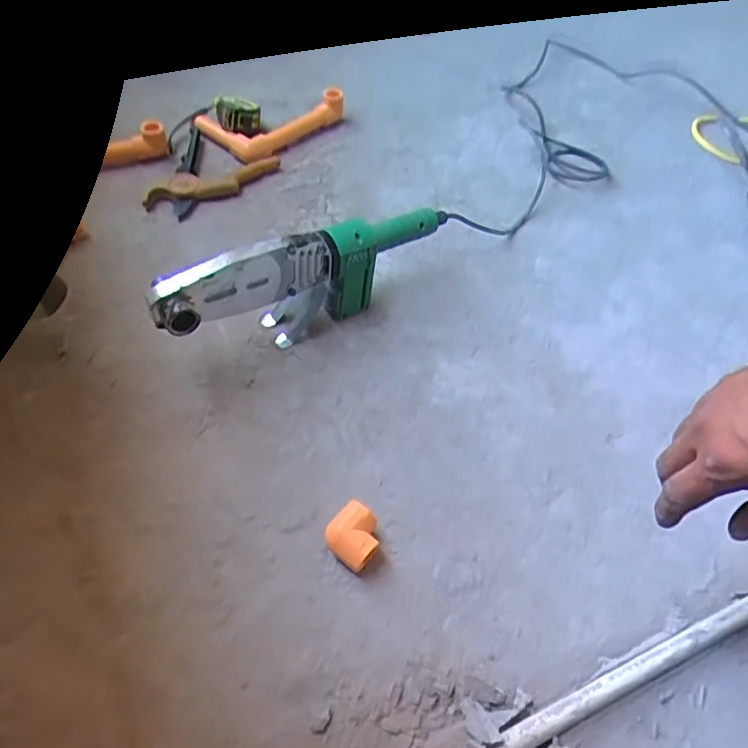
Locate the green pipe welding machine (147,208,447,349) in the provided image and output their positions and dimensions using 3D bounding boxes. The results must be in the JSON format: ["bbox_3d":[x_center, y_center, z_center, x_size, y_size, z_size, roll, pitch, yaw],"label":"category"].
[{"bbox_3d":[-0.069,-0.116,0.706,0.376,0.134,0.057,-26,60,-21],"label":"green pipe welding machine"}]

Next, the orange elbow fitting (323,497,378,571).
[{"bbox_3d":[-0.018,0.154,0.574,0.048,0.033,0.050,30,57,17],"label":"orange elbow fitting"}]

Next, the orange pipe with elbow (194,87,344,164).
[{"bbox_3d":[-0.163,-0.424,0.982,0.220,0.043,0.125,-34,63,-25],"label":"orange pipe with elbow"}]

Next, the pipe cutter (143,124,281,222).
[{"bbox_3d":[-0.256,-0.298,0.889,0.160,0.023,0.186,23,55,12],"label":"pipe cutter"}]

